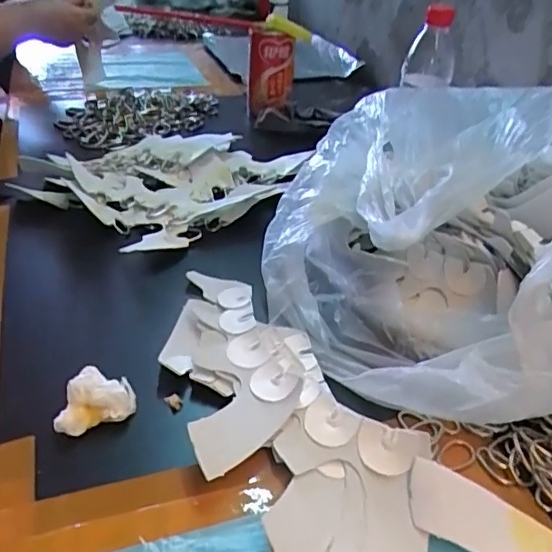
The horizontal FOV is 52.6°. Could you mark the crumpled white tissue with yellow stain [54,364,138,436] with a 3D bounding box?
[{"bbox_3d":[-0.119,0.082,0.364,0.050,0.031,0.031,-16,39,-26],"label":"crumpled white tissue with yellow stain"}]

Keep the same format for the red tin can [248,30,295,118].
[{"bbox_3d":[-0.007,-0.291,0.808,0.065,0.112,0.061,2,35,-3],"label":"red tin can"}]

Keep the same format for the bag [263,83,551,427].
[{"bbox_3d":[0.165,-0.046,0.454,0.329,0.146,0.329,-3,35,-10],"label":"bag"}]

